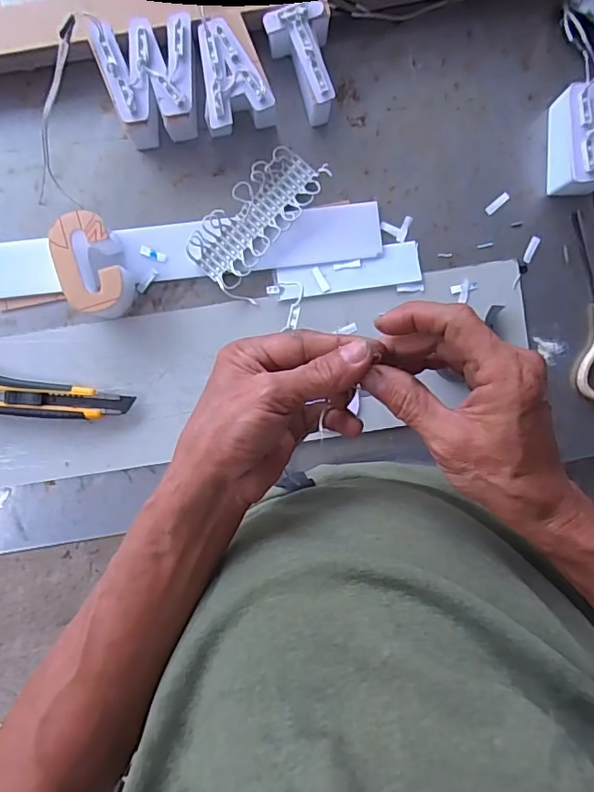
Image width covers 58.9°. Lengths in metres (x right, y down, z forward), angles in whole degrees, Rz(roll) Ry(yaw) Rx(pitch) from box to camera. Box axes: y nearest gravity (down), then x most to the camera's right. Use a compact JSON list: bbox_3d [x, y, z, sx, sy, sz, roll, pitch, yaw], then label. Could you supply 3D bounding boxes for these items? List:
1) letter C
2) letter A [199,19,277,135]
[{"bbox_3d":[-0.178,-0.114,0.463,0.049,0.048,0.082,-18,92,0],"label":"letter C"},{"bbox_3d":[-0.058,-0.274,0.462,0.058,0.050,0.080,-19,92,0],"label":"letter A"}]

